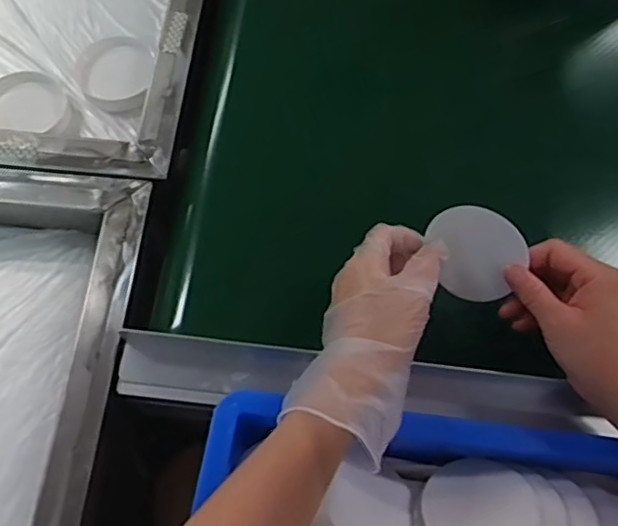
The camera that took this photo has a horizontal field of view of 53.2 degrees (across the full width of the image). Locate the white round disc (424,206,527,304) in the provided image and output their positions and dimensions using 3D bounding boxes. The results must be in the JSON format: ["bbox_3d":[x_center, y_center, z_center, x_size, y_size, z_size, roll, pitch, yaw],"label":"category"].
[{"bbox_3d":[0.118,-0.006,0.429,0.062,0.072,0.005,-7,24,35],"label":"white round disc"}]

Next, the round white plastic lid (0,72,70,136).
[{"bbox_3d":[-0.257,-0.143,0.564,0.075,0.013,0.064,6,65,-1],"label":"round white plastic lid"}]

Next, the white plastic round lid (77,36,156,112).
[{"bbox_3d":[-0.183,-0.180,0.585,0.067,0.016,0.077,7,65,0],"label":"white plastic round lid"}]

